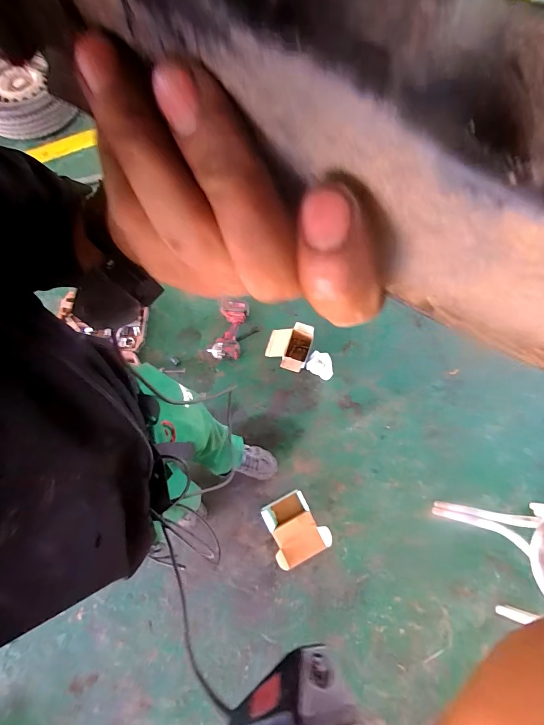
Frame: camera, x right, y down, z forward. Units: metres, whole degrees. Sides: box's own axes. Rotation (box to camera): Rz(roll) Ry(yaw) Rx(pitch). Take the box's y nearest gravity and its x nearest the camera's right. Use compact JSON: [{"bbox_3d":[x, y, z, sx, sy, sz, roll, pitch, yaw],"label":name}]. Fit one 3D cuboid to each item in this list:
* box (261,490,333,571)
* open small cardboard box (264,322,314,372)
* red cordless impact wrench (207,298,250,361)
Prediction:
[{"bbox_3d":[0.074,0.602,1.261,0.193,0.059,0.222,-27,72,-8],"label":"box"},{"bbox_3d":[0.068,-0.062,1.451,0.178,0.079,0.212,16,72,7],"label":"open small cardboard box"},{"bbox_3d":[-0.183,-0.132,1.485,0.137,0.074,0.257,8,71,4],"label":"red cordless impact wrench"}]

